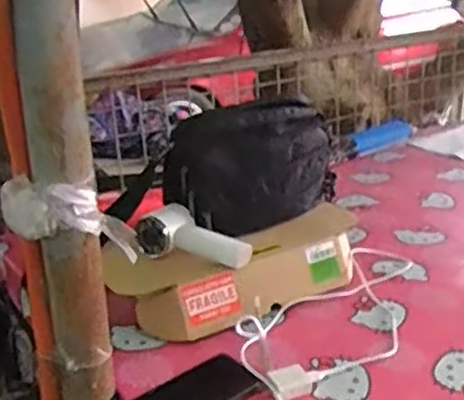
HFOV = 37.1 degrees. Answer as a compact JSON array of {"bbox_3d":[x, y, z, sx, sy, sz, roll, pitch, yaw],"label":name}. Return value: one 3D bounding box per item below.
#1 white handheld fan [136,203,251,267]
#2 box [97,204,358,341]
[{"bbox_3d":[-0.051,0.058,0.930,0.158,0.051,0.056,18,27,11],"label":"white handheld fan"},{"bbox_3d":[0.024,0.108,0.952,0.376,0.089,0.146,-11,23,-20],"label":"box"}]

